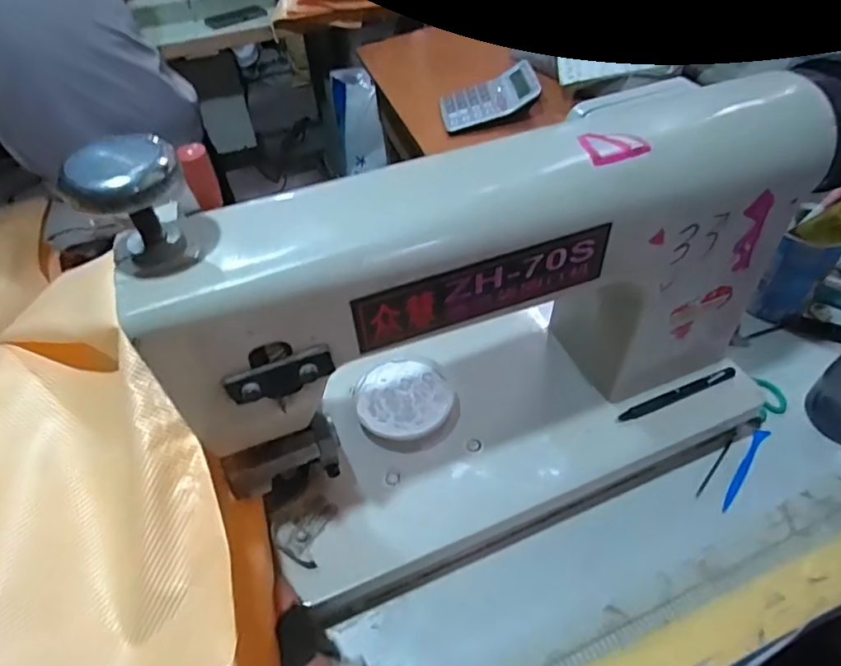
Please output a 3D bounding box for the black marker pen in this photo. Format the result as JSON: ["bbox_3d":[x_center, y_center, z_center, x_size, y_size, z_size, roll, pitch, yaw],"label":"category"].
[{"bbox_3d":[0.231,0.056,0.485,0.123,0.006,0.010,-19,49,-13],"label":"black marker pen"}]

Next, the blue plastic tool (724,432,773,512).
[{"bbox_3d":[0.298,0.122,0.496,0.011,0.004,0.105,32,57,29],"label":"blue plastic tool"}]

